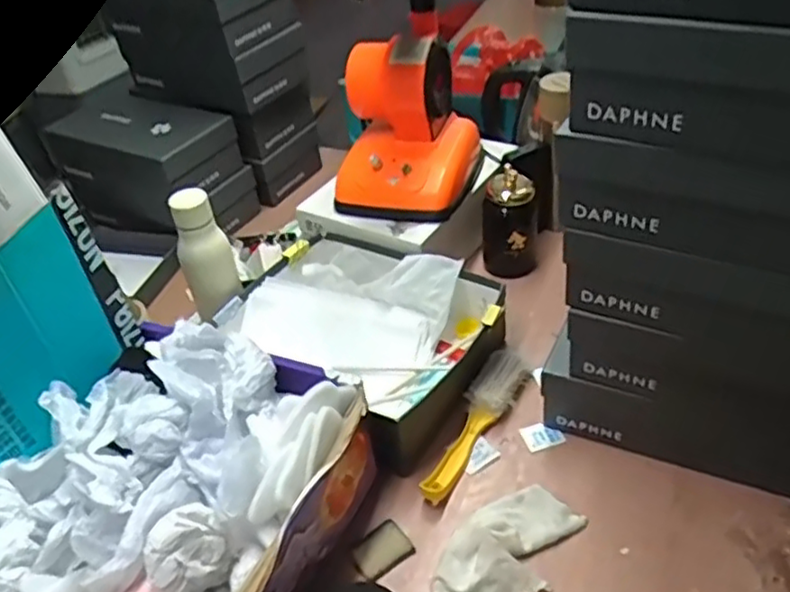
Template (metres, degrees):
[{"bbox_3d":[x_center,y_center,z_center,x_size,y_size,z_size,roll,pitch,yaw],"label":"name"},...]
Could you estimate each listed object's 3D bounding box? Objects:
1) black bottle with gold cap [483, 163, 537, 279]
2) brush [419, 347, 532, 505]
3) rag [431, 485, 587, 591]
[{"bbox_3d":[0.165,-0.100,1.007,0.077,0.158,0.072,2,41,12],"label":"black bottle with gold cap"},{"bbox_3d":[0.091,0.150,0.818,0.052,0.032,0.214,19,47,29],"label":"brush"},{"bbox_3d":[0.108,0.250,0.703,0.166,0.024,0.103,-14,40,-6],"label":"rag"}]

